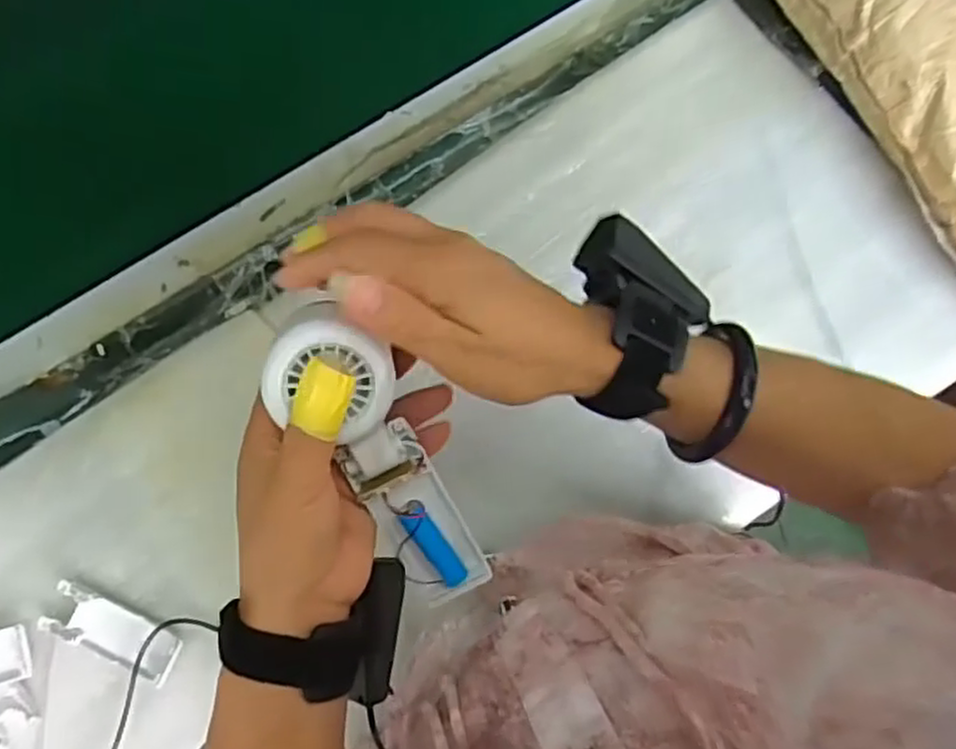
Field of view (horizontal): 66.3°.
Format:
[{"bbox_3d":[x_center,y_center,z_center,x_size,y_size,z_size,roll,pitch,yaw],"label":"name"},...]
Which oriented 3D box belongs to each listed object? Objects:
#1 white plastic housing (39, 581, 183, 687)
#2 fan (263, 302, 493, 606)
[{"bbox_3d":[-0.276,0.197,0.555,0.102,0.015,0.036,25,80,5],"label":"white plastic housing"},{"bbox_3d":[-0.043,0.046,0.346,0.050,0.034,0.178,-28,122,-5],"label":"fan"}]

